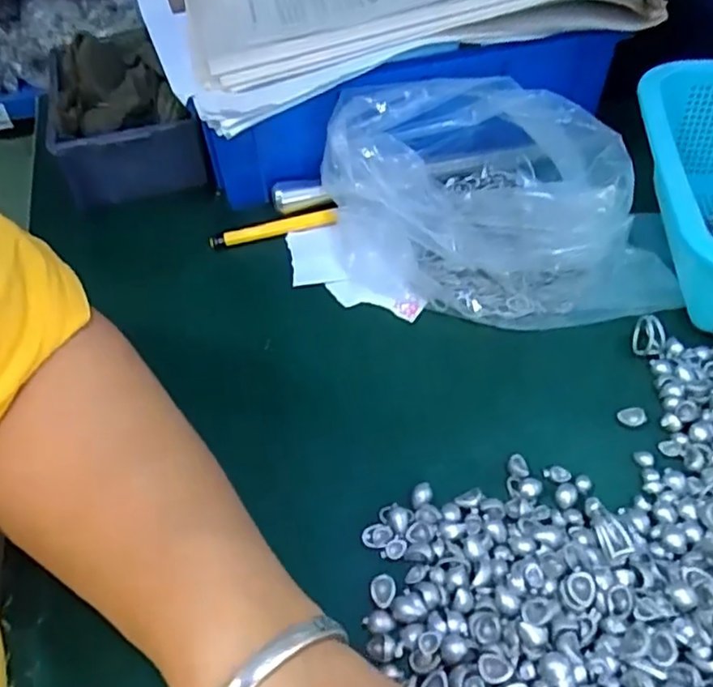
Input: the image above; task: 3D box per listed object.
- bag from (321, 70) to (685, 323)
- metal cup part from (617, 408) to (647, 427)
[{"bbox_3d":[0.083,-0.089,0.379,0.197,0.076,0.142,-5,49,-1],"label":"bag"},{"bbox_3d":[0.135,0.036,0.317,0.012,0.005,0.009,-11,49,-4],"label":"metal cup part"}]

